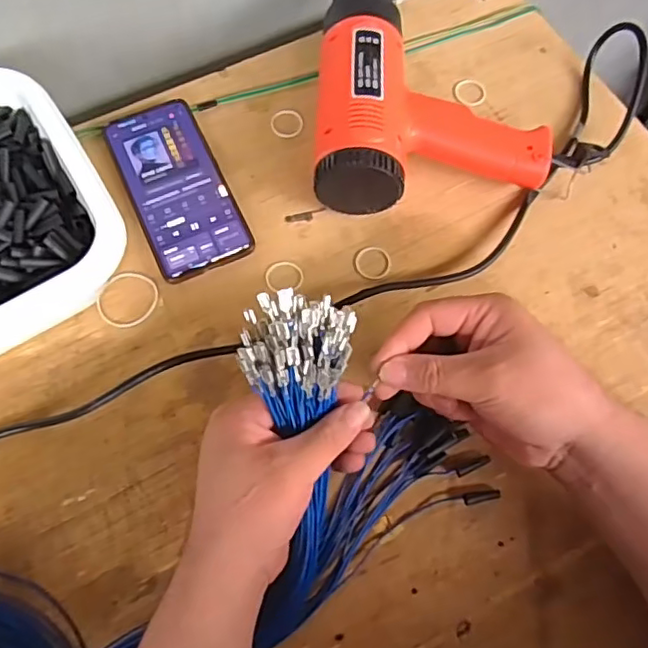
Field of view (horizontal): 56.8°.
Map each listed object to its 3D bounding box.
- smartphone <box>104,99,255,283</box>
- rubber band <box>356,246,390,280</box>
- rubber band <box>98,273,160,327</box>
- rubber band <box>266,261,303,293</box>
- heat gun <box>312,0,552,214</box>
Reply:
[{"bbox_3d":[-0.122,-0.114,0.497,0.076,0.015,0.160,-23,70,-10],"label":"smartphone"},{"bbox_3d":[0.039,-0.049,0.478,0.028,0.004,0.029,0,67,-1],"label":"rubber band"},{"bbox_3d":[-0.152,-0.020,0.463,0.044,0.005,0.046,1,72,-2],"label":"rubber band"},{"bbox_3d":[-0.031,-0.038,0.475,0.029,0.004,0.025,-4,71,-2],"label":"rubber band"},{"bbox_3d":[0.088,-0.221,0.514,0.187,0.072,0.275,2,67,0],"label":"heat gun"}]

